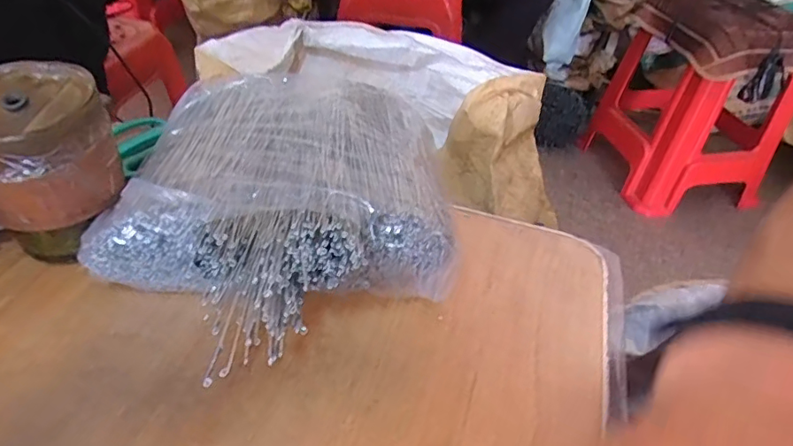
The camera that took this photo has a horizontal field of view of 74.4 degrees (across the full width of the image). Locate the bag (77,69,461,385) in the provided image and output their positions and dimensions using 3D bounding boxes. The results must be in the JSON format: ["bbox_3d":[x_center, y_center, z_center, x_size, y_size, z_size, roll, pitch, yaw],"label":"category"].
[{"bbox_3d":[-0.071,-0.013,0.365,0.219,0.078,0.248,7,41,1],"label":"bag"}]

